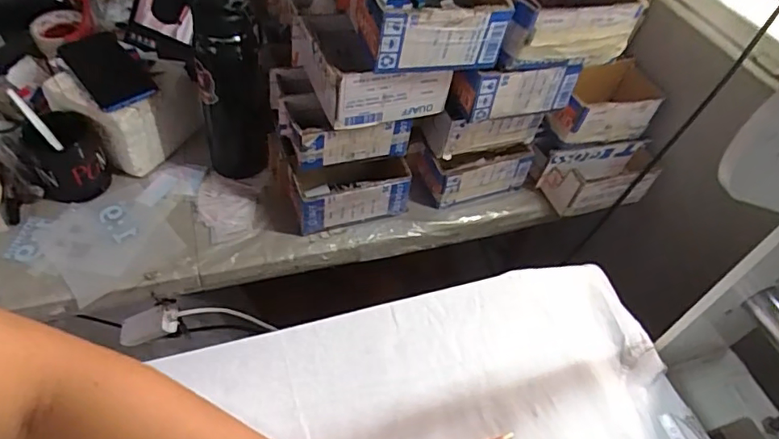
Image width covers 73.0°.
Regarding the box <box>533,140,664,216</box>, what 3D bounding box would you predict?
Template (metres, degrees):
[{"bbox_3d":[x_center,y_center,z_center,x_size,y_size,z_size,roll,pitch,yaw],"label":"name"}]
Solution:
[{"bbox_3d":[0.325,-0.063,0.799,0.175,0.082,0.074,-9,46,-16],"label":"box"}]

